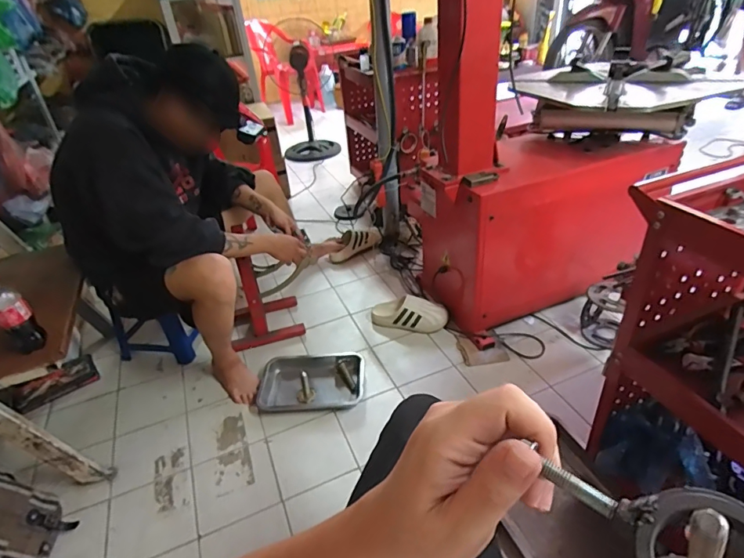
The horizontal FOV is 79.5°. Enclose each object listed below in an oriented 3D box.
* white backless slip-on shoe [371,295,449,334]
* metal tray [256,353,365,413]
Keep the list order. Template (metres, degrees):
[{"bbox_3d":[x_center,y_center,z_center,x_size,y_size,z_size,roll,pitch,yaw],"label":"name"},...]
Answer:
[{"bbox_3d":[0.127,0.116,1.560,0.269,0.091,0.094,7,36,18],"label":"white backless slip-on shoe"},{"bbox_3d":[-0.183,0.309,1.383,0.317,0.040,0.203,-5,35,0],"label":"metal tray"}]

